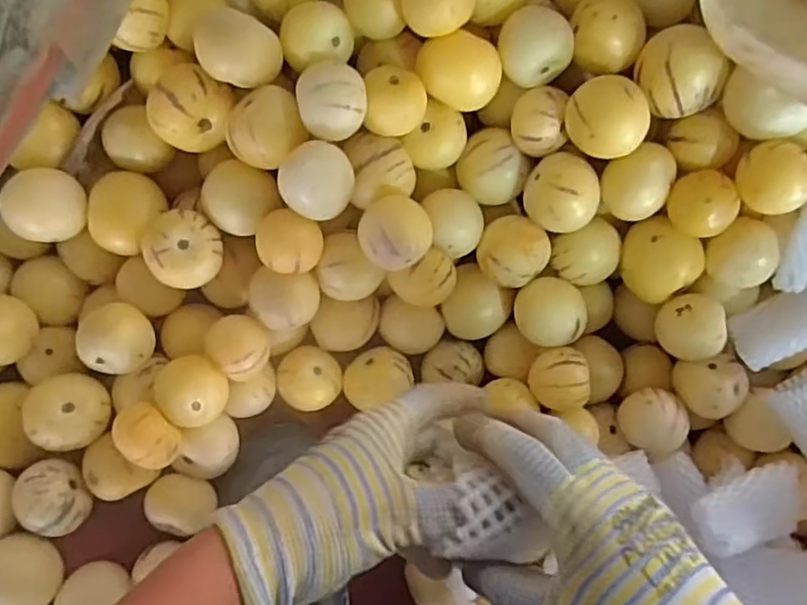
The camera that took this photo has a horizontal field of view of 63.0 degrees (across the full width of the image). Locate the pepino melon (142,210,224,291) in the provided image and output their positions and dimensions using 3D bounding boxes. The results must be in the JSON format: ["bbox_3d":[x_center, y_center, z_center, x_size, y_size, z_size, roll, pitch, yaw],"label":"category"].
[{"bbox_3d":[-0.150,-0.038,0.453,0.048,0.045,0.054,-33,93,-5],"label":"pepino melon"}]

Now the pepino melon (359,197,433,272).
[{"bbox_3d":[-0.006,-0.047,0.445,0.048,0.046,0.049,-3,90,-6],"label":"pepino melon"}]

